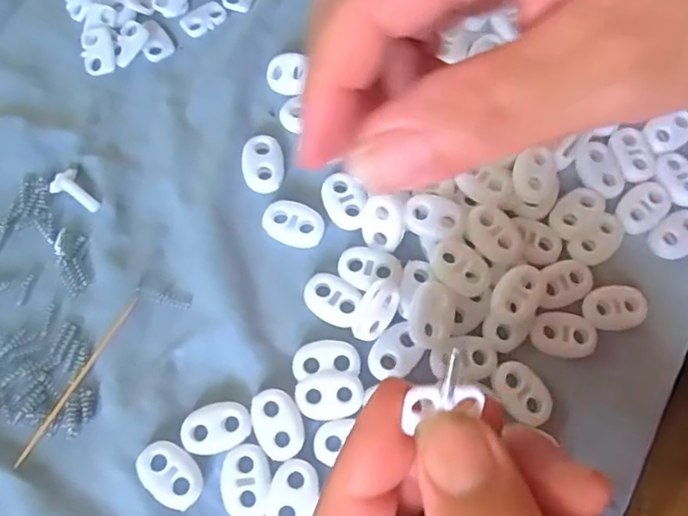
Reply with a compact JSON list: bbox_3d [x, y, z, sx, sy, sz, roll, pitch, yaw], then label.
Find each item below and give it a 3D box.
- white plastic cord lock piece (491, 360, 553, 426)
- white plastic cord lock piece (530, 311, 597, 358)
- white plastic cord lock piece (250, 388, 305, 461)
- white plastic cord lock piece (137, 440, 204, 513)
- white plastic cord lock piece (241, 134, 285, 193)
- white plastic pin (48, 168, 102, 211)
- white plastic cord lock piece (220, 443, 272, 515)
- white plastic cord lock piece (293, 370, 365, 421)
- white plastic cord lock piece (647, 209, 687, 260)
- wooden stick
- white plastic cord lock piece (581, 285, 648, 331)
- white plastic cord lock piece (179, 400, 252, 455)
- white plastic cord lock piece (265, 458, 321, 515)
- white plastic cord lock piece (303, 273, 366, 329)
[{"bbox_3d":[0.059,0.045,0.199,0.014,0.004,0.022,-36,76,-12],"label":"white plastic cord lock piece"},{"bbox_3d":[0.075,0.025,0.205,0.021,0.004,0.015,18,72,5],"label":"white plastic cord lock piece"},{"bbox_3d":[-0.021,0.053,0.192,0.015,0.004,0.022,-23,74,-8],"label":"white plastic cord lock piece"},{"bbox_3d":[-0.054,0.067,0.187,0.022,0.004,0.015,43,76,12],"label":"white plastic cord lock piece"},{"bbox_3d":[-0.030,-0.036,0.222,0.015,0.004,0.024,-3,72,-2],"label":"white plastic cord lock piece"},{"bbox_3d":[-0.097,-0.023,0.217,0.019,0.004,0.011,40,76,11],"label":"white plastic pin"},{"bbox_3d":[-0.031,0.070,0.187,0.015,0.004,0.022,-5,72,-2],"label":"white plastic cord lock piece"},{"bbox_3d":[-0.005,0.045,0.195,0.022,0.004,0.015,-5,72,-3],"label":"white plastic cord lock piece"},{"bbox_3d":[0.122,-0.008,0.219,0.023,0.004,0.015,-34,75,-11],"label":"white plastic cord lock piece"},{"bbox_3d":[-0.088,0.039,0.198,0.004,0.004,0.062,29,74,8],"label":"wooden stick"},{"bbox_3d":[0.094,0.017,0.209,0.022,0.004,0.016,-2,72,-1],"label":"white plastic cord lock piece"},{"bbox_3d":[-0.041,0.054,0.192,0.022,0.004,0.015,-9,72,-4],"label":"white plastic cord lock piece"},{"bbox_3d":[-0.016,0.074,0.185,0.015,0.004,0.022,10,72,2],"label":"white plastic cord lock piece"},{"bbox_3d":[-0.004,0.014,0.208,0.020,0.004,0.015,26,73,7],"label":"white plastic cord lock piece"}]

